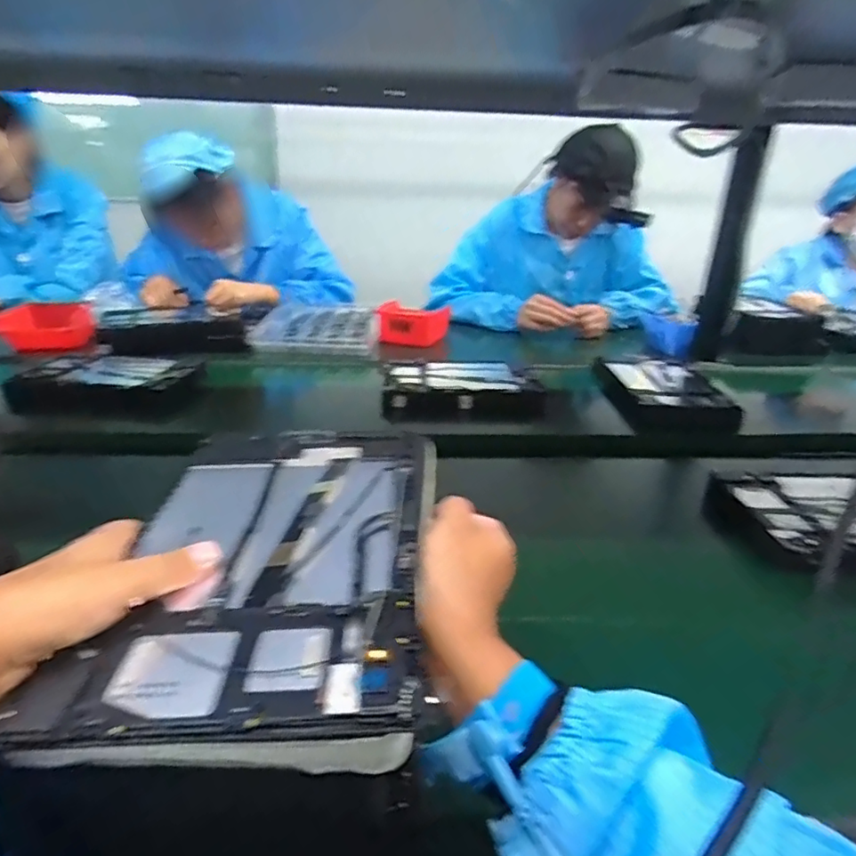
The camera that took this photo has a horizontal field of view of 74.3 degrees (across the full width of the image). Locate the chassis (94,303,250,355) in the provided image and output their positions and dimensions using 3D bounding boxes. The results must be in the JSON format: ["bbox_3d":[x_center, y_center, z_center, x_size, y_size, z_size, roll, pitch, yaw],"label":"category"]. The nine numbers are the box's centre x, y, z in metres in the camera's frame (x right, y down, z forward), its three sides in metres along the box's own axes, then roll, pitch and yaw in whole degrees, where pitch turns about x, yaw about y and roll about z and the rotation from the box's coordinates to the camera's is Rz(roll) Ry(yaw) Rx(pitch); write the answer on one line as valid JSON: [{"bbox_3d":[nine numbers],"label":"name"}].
[{"bbox_3d":[-0.453,-0.186,1.057,0.263,0.054,0.181,2,25,2],"label":"chassis"}]

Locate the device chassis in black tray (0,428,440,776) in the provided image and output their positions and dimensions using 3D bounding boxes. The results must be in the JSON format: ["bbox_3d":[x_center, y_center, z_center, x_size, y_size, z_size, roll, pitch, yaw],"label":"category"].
[{"bbox_3d":[-0.075,0.063,0.300,0.152,0.023,0.239,2,25,0],"label":"device chassis in black tray"}]

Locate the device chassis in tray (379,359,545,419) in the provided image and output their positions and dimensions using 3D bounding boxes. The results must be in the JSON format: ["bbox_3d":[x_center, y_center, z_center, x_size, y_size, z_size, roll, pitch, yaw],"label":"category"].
[{"bbox_3d":[0.048,-0.063,0.876,0.233,0.046,0.139,2,25,0],"label":"device chassis in tray"}]

